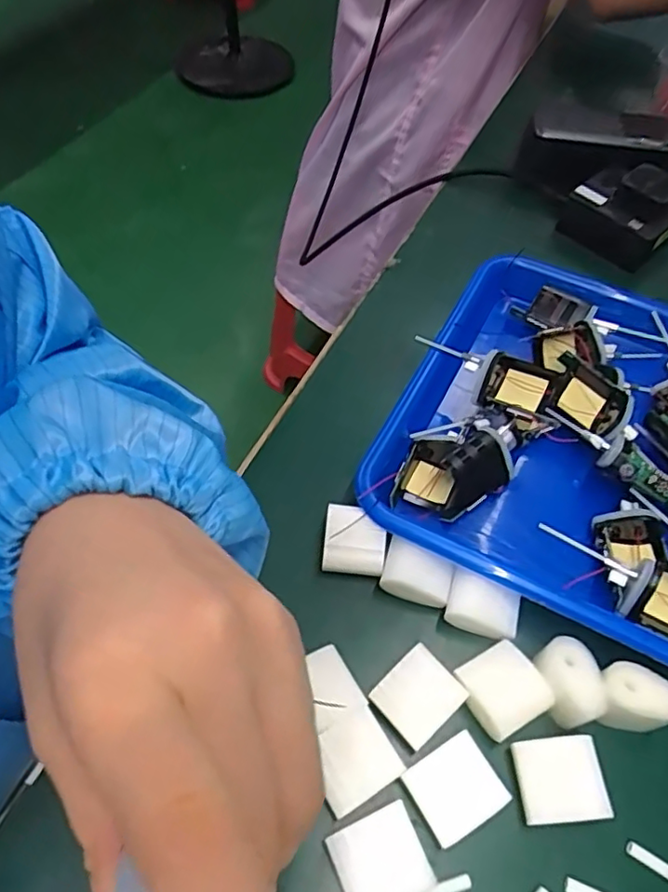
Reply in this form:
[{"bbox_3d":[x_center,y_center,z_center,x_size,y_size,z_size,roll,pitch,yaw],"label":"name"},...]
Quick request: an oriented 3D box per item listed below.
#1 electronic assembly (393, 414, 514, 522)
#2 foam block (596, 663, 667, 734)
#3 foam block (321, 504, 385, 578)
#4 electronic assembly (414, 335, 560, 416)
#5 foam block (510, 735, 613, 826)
[{"bbox_3d":[0.072,0.010,0.355,0.058,0.029,0.065,21,57,11],"label":"electronic assembly"},{"bbox_3d":[0.141,0.121,0.288,0.034,0.034,0.024,10,56,4],"label":"foam block"},{"bbox_3d":[0.011,0.051,0.329,0.033,0.009,0.036,4,83,-3],"label":"foam block"},{"bbox_3d":[0.087,-0.044,0.373,0.088,0.020,0.034,30,59,16],"label":"electronic assembly"},{"bbox_3d":[0.100,0.149,0.273,0.035,0.017,0.032,-1,56,-4],"label":"foam block"}]

